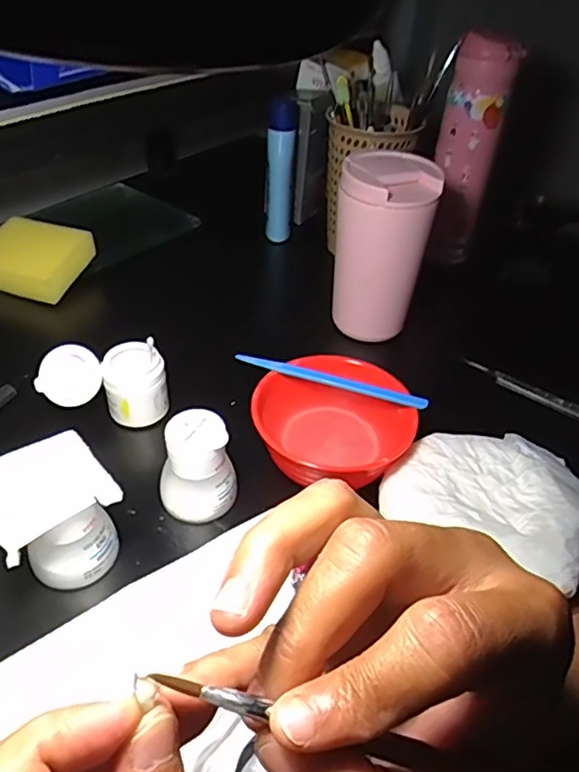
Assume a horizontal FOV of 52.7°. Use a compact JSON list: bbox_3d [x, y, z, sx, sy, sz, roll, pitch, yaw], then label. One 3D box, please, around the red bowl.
[{"bbox_3d":[0.028,0.024,0.419,0.110,0.043,0.092,0,41,-7],"label":"red bowl"}]

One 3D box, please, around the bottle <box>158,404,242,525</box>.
[{"bbox_3d":[-0.059,0.054,0.377,0.048,0.066,0.042,-8,42,-16],"label":"bottle"}]

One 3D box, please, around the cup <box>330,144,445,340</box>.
[{"bbox_3d":[0.080,-0.123,0.520,0.077,0.144,0.080,3,41,-3],"label":"cup"}]

